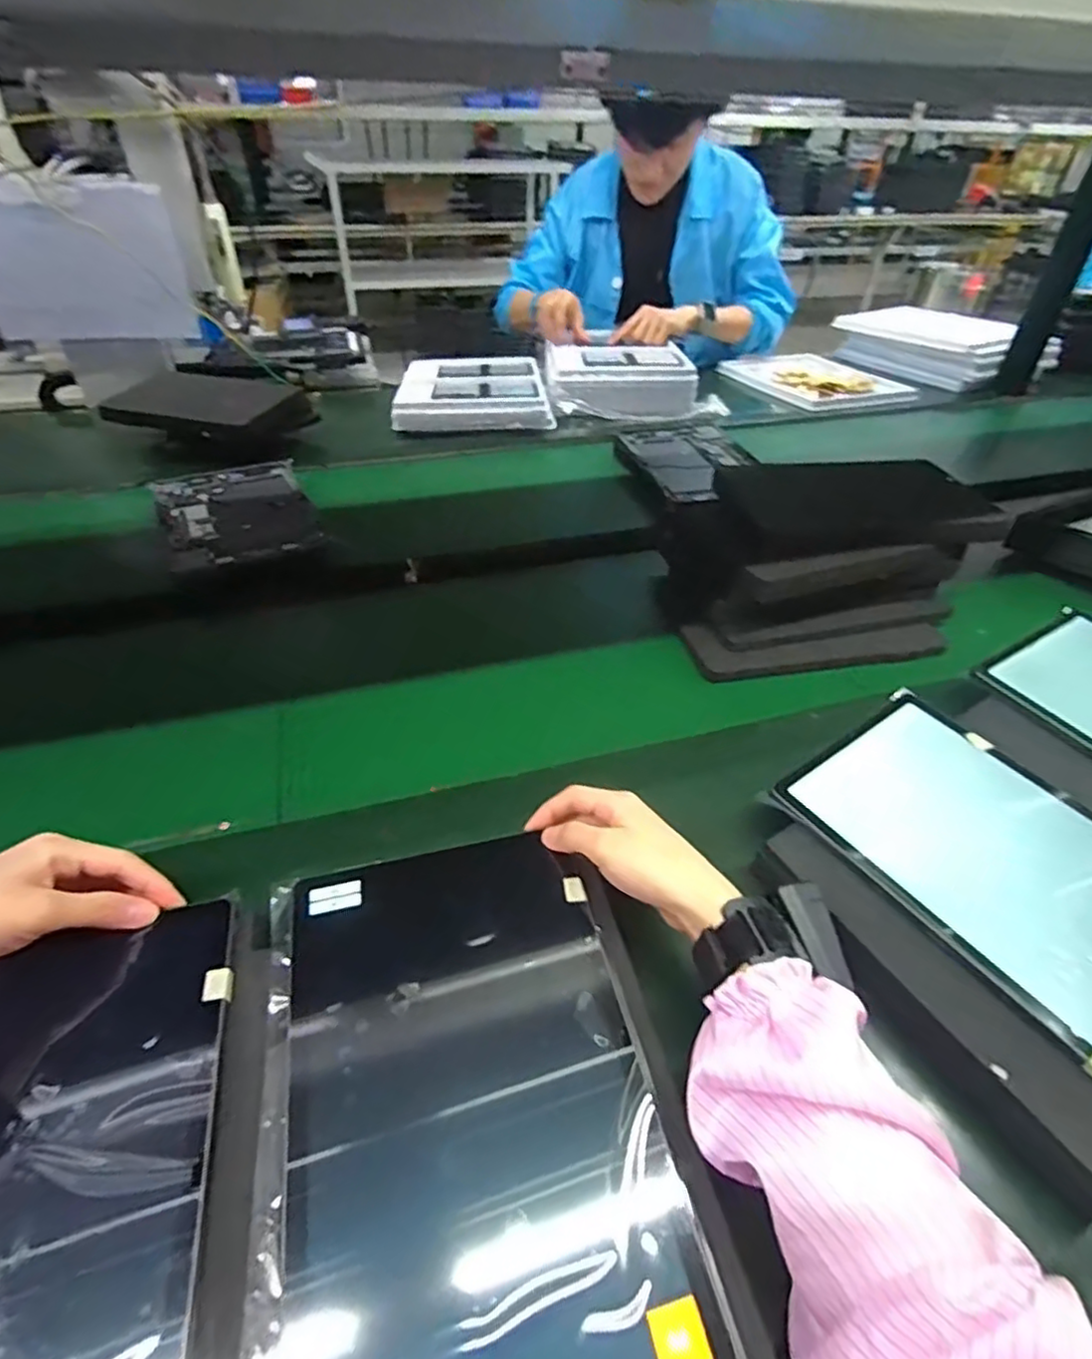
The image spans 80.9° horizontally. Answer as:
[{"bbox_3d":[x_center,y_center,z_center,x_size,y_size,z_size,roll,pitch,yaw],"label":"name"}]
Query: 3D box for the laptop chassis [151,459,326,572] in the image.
[{"bbox_3d":[-0.369,-0.197,0.771,0.163,0.021,0.243,-19,45,-22],"label":"laptop chassis"}]

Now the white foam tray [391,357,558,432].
[{"bbox_3d":[-0.125,-0.506,1.121,0.259,0.046,0.303,-2,41,-4],"label":"white foam tray"}]

